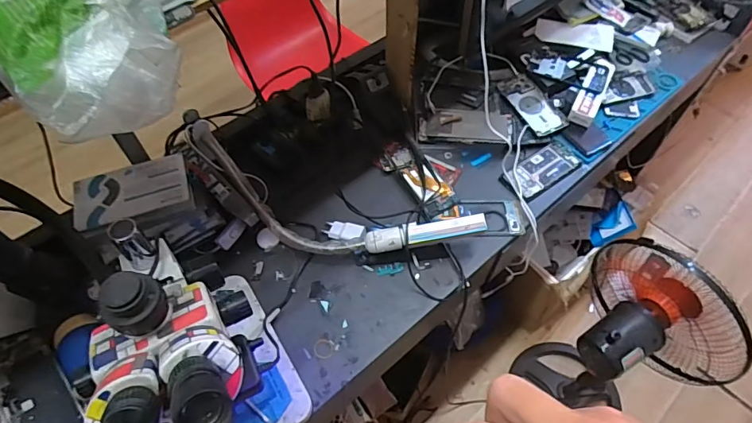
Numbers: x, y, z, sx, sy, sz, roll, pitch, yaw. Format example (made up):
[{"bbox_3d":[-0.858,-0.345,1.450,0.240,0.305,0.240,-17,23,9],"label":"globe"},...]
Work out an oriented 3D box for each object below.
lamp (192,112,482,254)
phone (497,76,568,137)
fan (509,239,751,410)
[{"bbox_3d":[-0.099,-0.012,0.777,0.538,0.115,0.140,17,58,12],"label":"lamp"},{"bbox_3d":[0.321,-0.224,0.960,0.073,0.009,0.162,-24,62,-9],"label":"phone"},{"bbox_3d":[0.570,0.355,1.142,0.252,0.694,0.280,-19,58,-12],"label":"fan"}]

